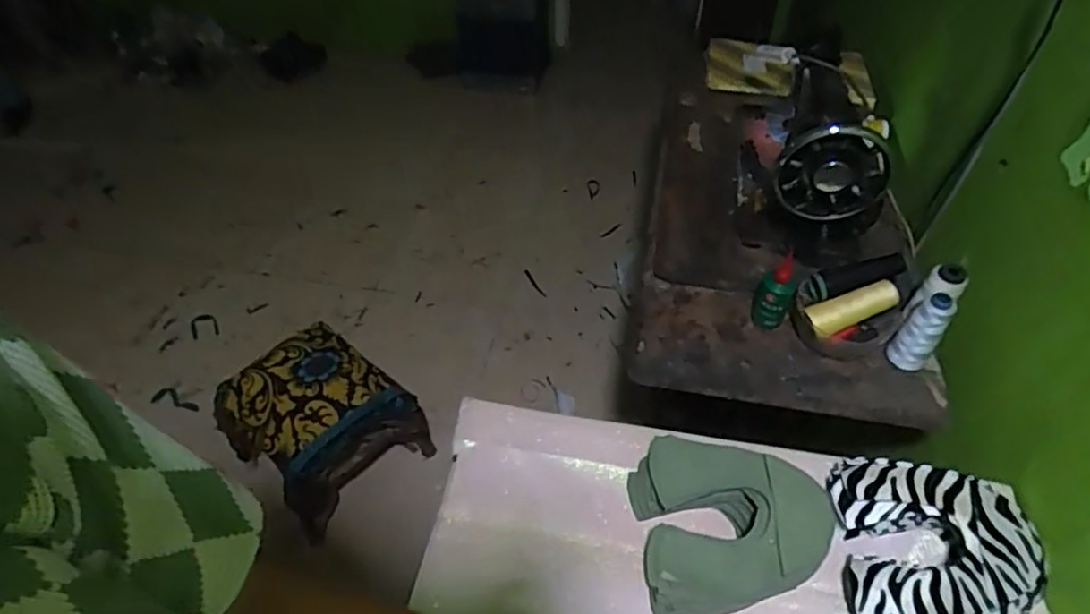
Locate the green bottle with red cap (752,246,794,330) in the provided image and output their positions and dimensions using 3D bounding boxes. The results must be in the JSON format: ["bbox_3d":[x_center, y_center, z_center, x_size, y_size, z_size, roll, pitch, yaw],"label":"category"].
[{"bbox_3d":[0.298,-0.024,0.827,0.041,0.096,0.052,18,50,17],"label":"green bottle with red cap"}]

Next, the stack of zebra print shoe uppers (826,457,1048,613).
[{"bbox_3d":[0.376,0.224,0.615,0.176,0.063,0.165,2,47,4],"label":"stack of zebra print shoe uppers"}]

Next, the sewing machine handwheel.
[{"bbox_3d":[0.365,-0.171,0.816,0.126,0.126,0.039,3,48,3],"label":"sewing machine handwheel"}]

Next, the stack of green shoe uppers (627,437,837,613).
[{"bbox_3d":[0.185,0.212,0.638,0.182,0.079,0.172,-3,47,-1],"label":"stack of green shoe uppers"}]

